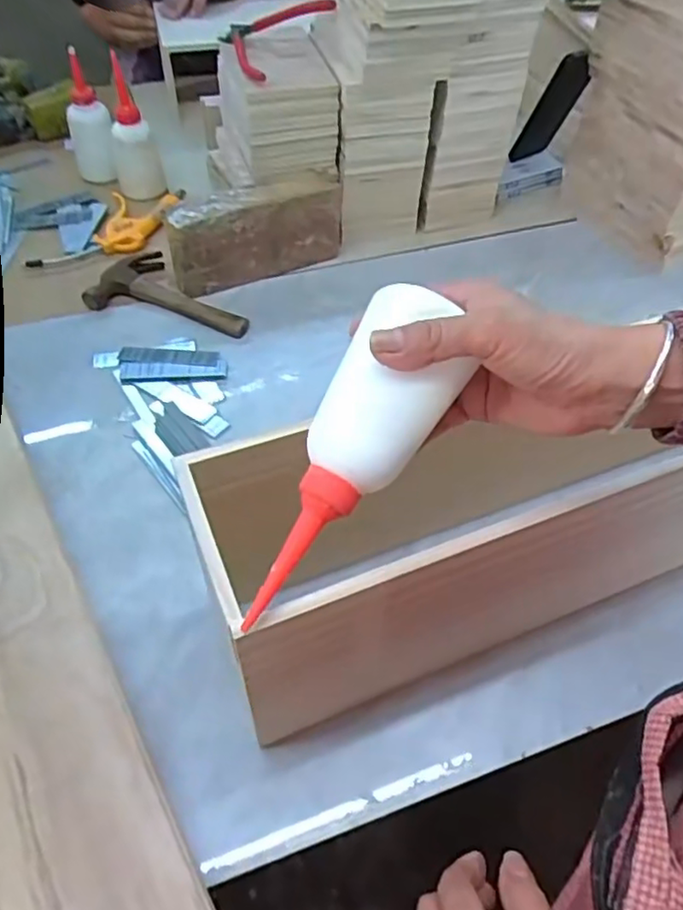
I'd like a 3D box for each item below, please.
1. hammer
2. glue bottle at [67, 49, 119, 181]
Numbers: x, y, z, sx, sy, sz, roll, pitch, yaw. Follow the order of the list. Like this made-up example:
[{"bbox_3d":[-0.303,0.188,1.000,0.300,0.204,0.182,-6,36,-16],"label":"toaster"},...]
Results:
[{"bbox_3d":[-0.190,-0.190,0.759,0.185,0.022,0.103,18,51,9],"label":"hammer"},{"bbox_3d":[-0.334,-0.438,0.856,0.053,0.158,0.056,-11,52,-14],"label":"glue bottle"}]

